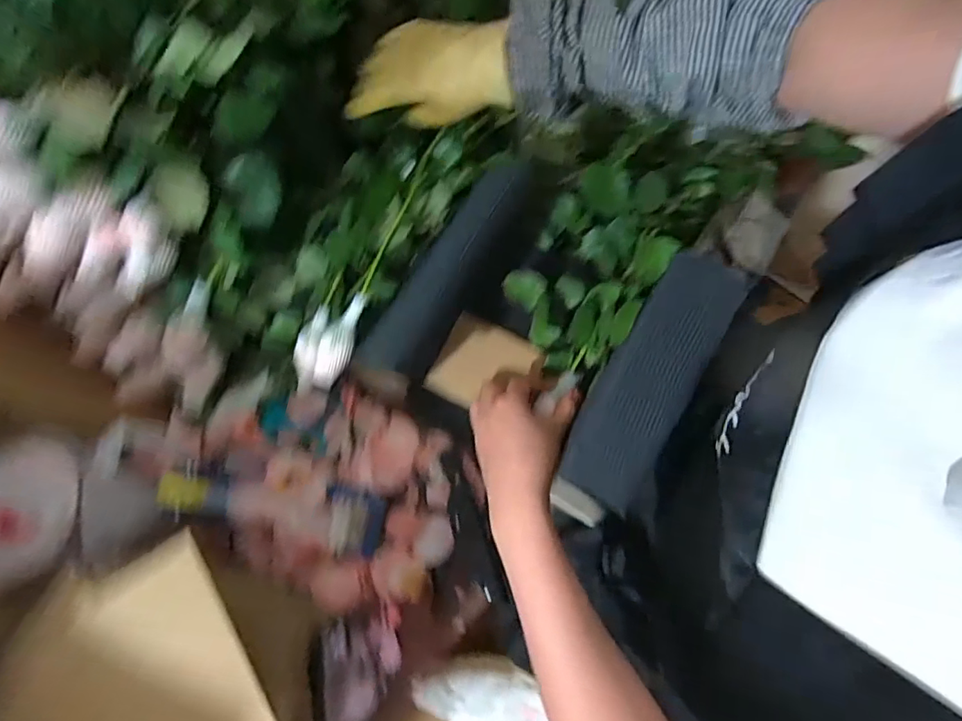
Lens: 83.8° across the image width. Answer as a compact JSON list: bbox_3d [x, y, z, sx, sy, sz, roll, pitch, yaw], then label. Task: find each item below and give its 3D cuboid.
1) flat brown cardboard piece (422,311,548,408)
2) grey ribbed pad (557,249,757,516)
[{"bbox_3d":[0.004,0.007,0.531,0.094,0.011,0.088,25,80,10],"label":"flat brown cardboard piece"},{"bbox_3d":[0.132,0.009,0.411,0.066,0.020,0.208,31,76,11],"label":"grey ribbed pad"}]

